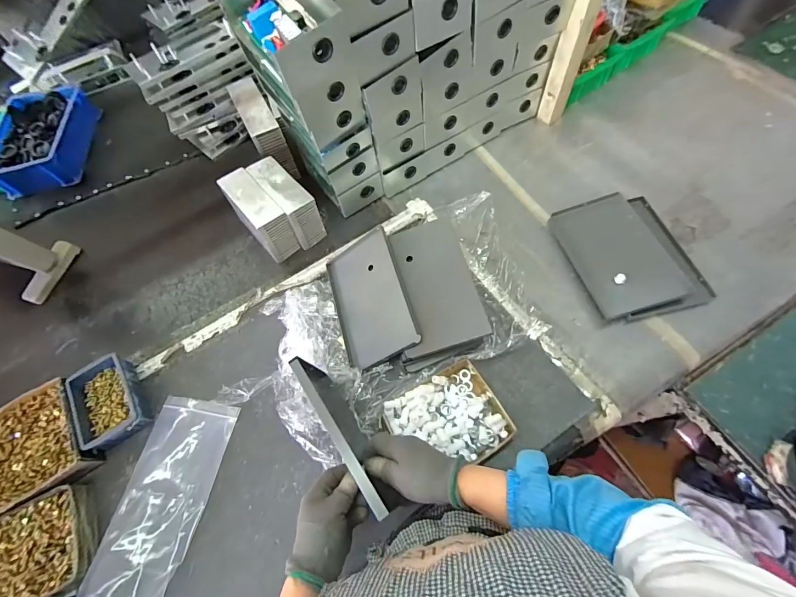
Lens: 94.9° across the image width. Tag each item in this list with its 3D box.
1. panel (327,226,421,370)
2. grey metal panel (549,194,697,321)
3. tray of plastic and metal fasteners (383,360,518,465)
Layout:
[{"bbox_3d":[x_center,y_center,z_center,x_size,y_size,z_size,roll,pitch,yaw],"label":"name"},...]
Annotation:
[{"bbox_3d":[-0.052,0.000,0.667,0.145,0.018,0.237,-33,57,28],"label":"panel"},{"bbox_3d":[0.397,-0.087,0.676,0.154,0.022,0.241,-21,60,6],"label":"grey metal panel"},{"bbox_3d":[0.080,0.190,0.570,0.161,0.029,0.138,-29,69,-12],"label":"tray of plastic and metal fasteners"}]

